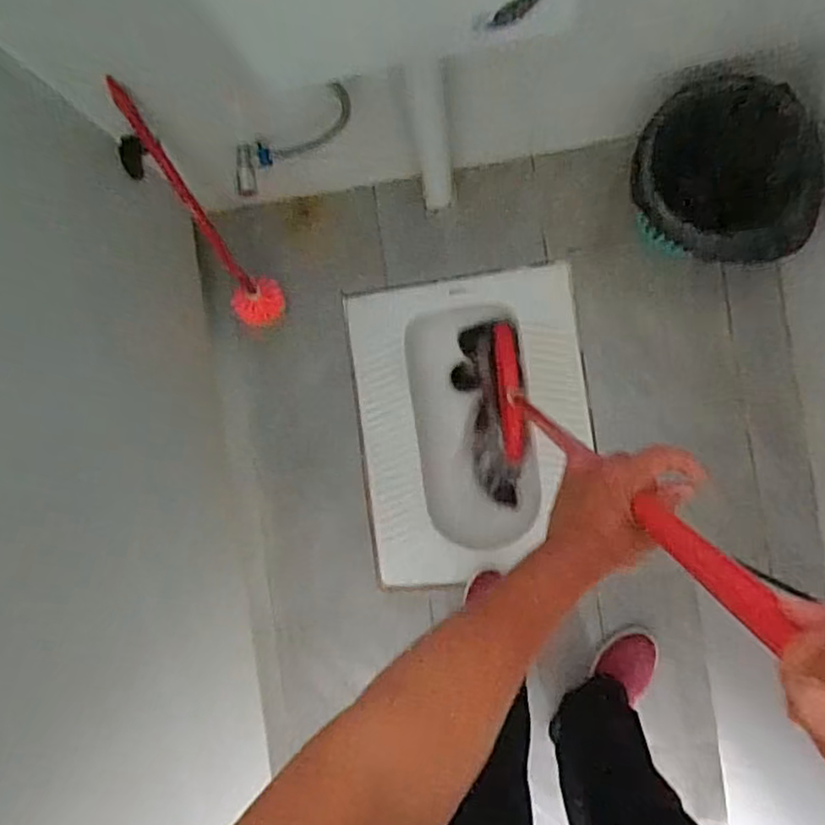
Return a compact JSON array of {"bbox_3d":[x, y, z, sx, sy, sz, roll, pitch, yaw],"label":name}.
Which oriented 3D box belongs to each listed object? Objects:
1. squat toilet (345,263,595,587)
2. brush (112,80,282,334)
[{"bbox_3d":[0.129,0.035,1.333,0.449,0.174,0.594,-8,86,6],"label":"squat toilet"},{"bbox_3d":[-0.358,-0.323,1.071,0.100,0.507,0.102,-20,58,5],"label":"brush"}]

